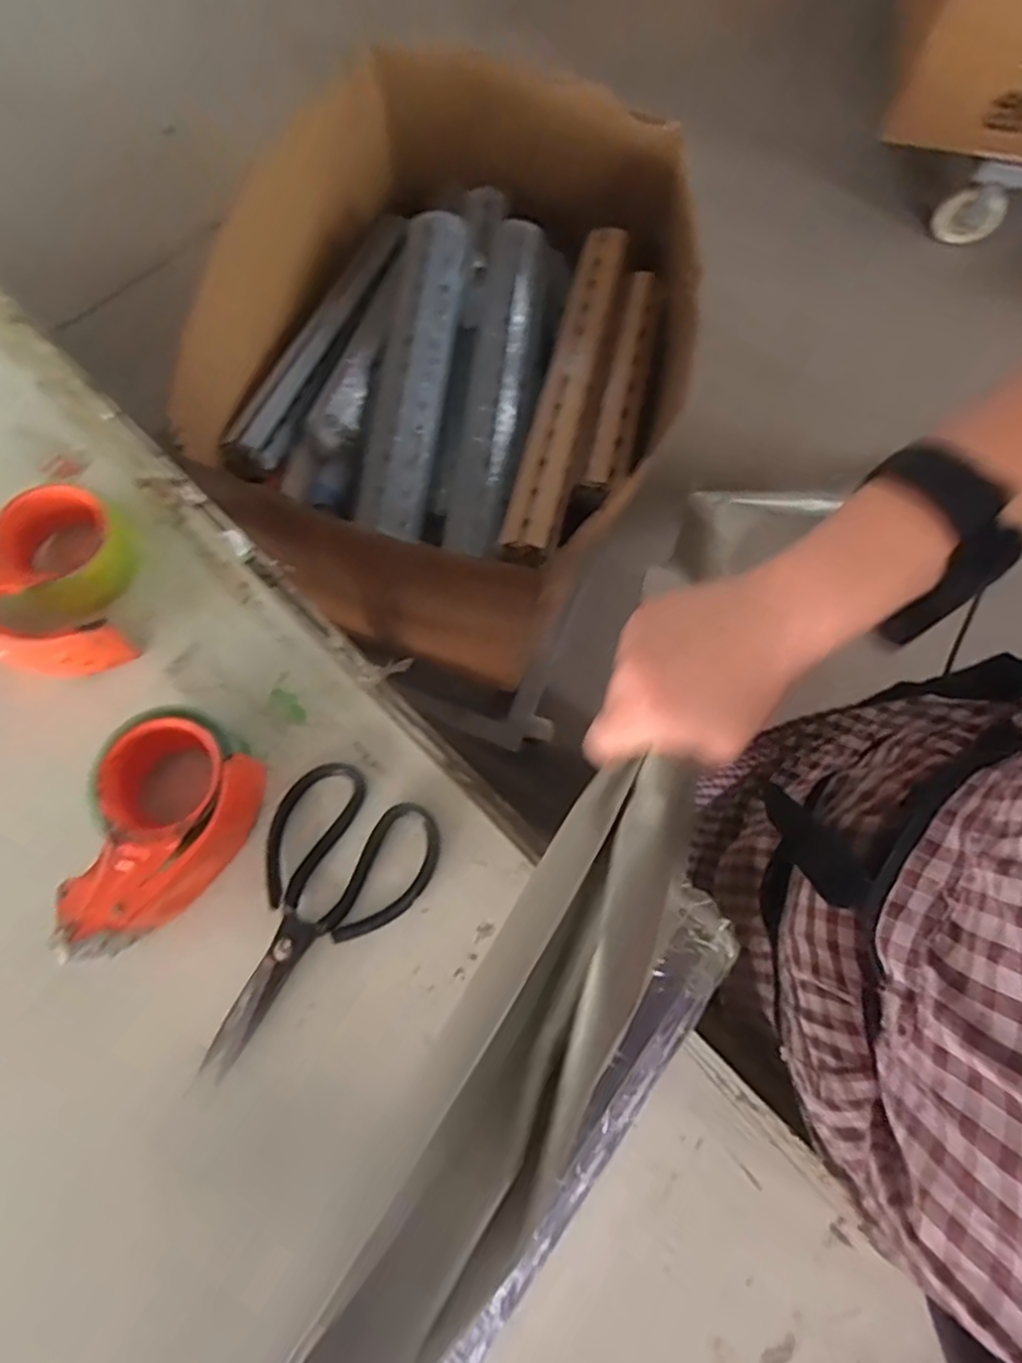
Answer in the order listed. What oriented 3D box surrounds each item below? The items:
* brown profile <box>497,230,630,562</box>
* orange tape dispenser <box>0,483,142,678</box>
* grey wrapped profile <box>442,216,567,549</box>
[{"bbox_3d":[0.094,-0.451,1.004,0.086,0.034,0.610,13,72,4],"label":"brown profile"},{"bbox_3d":[-0.346,-0.079,0.516,0.149,0.055,0.139,15,73,2],"label":"orange tape dispenser"},{"bbox_3d":[-0.012,-0.446,1.030,0.110,0.057,0.596,8,72,3],"label":"grey wrapped profile"}]

